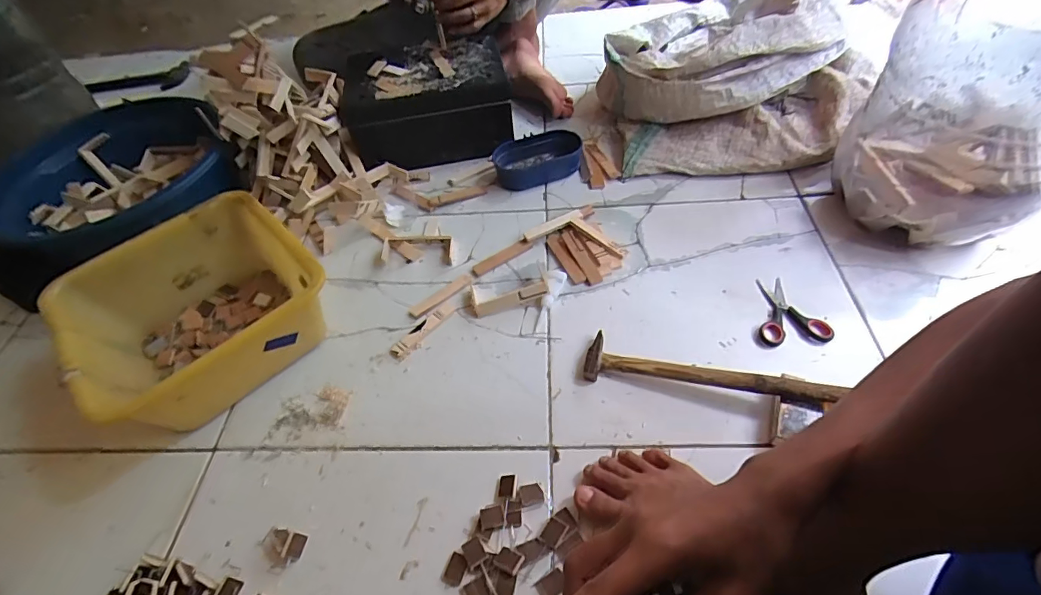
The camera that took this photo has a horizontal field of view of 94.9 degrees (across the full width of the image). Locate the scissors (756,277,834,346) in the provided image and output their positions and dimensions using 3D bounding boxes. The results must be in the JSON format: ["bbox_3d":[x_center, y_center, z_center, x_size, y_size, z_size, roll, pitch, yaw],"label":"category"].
[{"bbox_3d":[0.340,0.014,0.617,0.080,0.013,0.107,-5,50,2],"label":"scissors"}]

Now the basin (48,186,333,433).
[{"bbox_3d":[-0.403,0.019,0.614,0.257,0.129,0.253,-39,57,-24],"label":"basin"}]

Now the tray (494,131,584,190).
[{"bbox_3d":[0.034,-0.239,0.829,0.154,0.055,0.079,-14,51,-6],"label":"tray"}]

